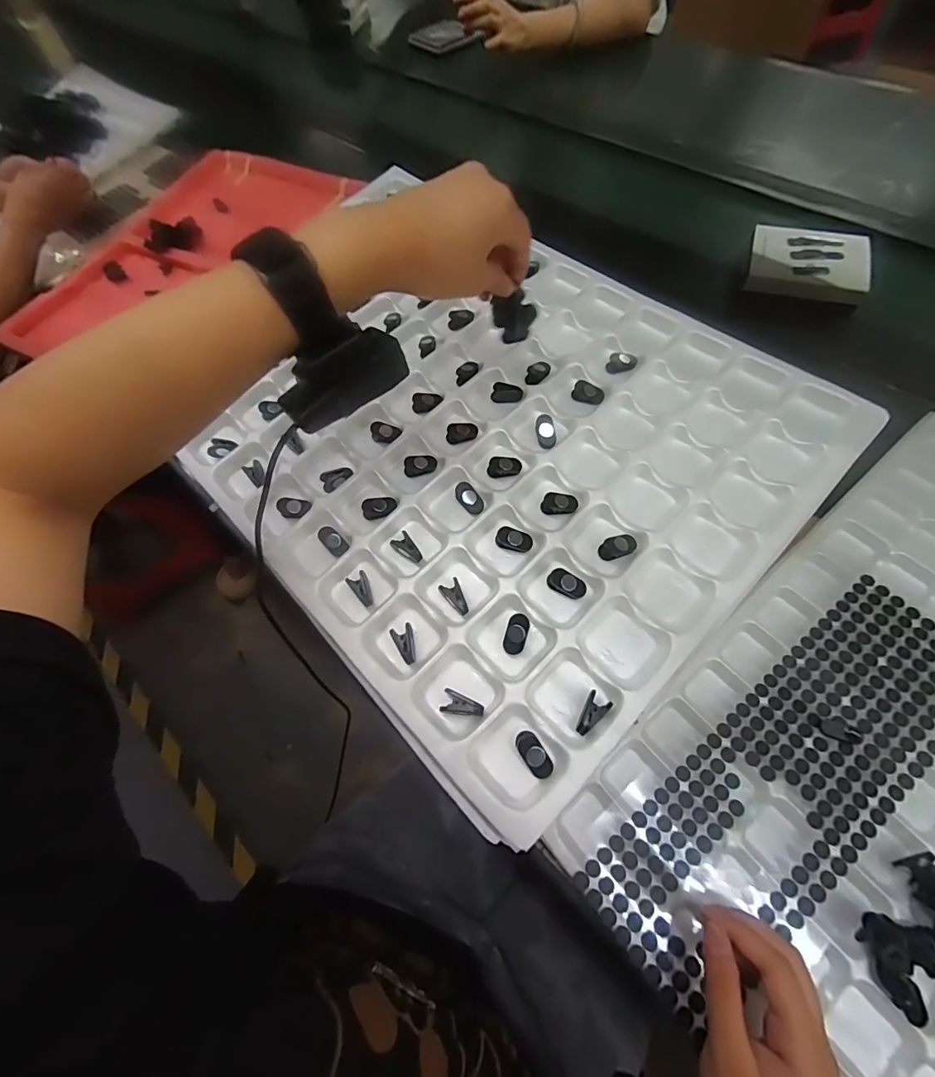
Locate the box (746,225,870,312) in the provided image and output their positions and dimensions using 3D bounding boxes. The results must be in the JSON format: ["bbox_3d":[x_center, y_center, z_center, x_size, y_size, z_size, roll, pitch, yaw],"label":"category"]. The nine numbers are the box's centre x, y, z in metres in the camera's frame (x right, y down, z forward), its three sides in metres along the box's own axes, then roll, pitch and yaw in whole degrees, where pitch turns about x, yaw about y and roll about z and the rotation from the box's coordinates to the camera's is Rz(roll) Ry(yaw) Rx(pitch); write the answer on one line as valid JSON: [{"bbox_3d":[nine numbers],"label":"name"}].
[{"bbox_3d":[0.413,-0.333,0.572,0.129,0.026,0.110,15,66,11],"label":"box"}]

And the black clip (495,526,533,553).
[{"bbox_3d":[0.030,0.000,0.295,0.022,0.009,0.011,15,66,14],"label":"black clip"}]

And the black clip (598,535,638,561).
[{"bbox_3d":[0.093,0.005,0.287,0.024,0.009,0.012,-22,63,-5],"label":"black clip"}]

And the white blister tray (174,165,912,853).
[{"bbox_3d":[0.028,-0.069,0.334,0.351,0.026,0.350,-42,69,-16],"label":"white blister tray"}]

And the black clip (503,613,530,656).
[{"bbox_3d":[0.028,0.054,0.266,0.012,0.008,0.021,16,66,14],"label":"black clip"}]

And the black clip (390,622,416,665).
[{"bbox_3d":[-0.035,0.061,0.271,0.012,0.011,0.022,-23,63,-5],"label":"black clip"}]

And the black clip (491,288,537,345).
[{"bbox_3d":[0.033,-0.158,0.335,0.030,0.039,0.010,1,64,4],"label":"black clip"}]

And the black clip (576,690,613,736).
[{"bbox_3d":[0.064,0.092,0.244,0.012,0.005,0.022,37,73,22],"label":"black clip"}]

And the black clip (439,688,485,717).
[{"bbox_3d":[-0.002,0.090,0.252,0.023,0.007,0.012,9,65,11],"label":"black clip"}]

